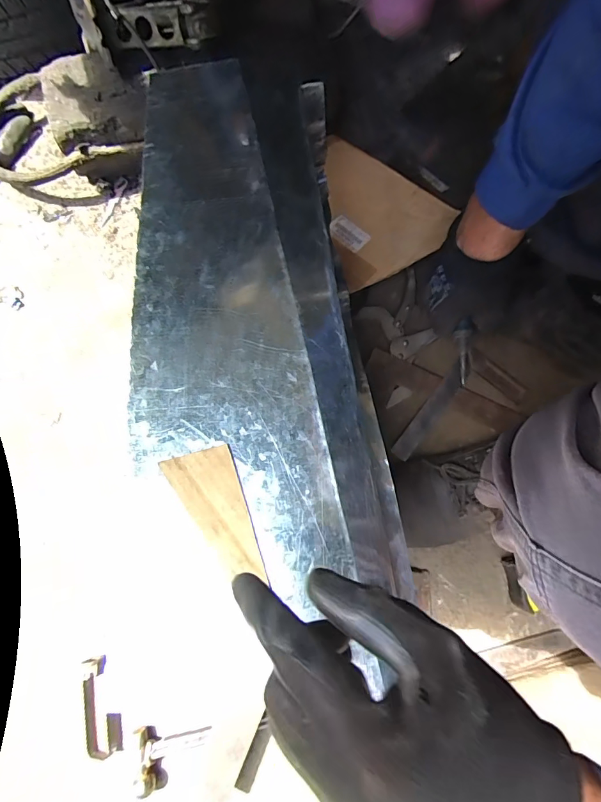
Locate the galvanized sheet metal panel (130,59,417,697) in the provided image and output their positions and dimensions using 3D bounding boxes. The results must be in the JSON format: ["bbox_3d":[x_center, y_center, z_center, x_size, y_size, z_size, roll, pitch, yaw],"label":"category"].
[{"bbox_3d":[-0.043,-0.069,0.368,0.207,0.048,0.490,-8,79,-2],"label":"galvanized sheet metal panel"}]

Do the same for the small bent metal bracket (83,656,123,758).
[{"bbox_3d":[-0.252,0.384,0.512,0.044,0.018,0.113,-11,80,-3],"label":"small bent metal bracket"}]

